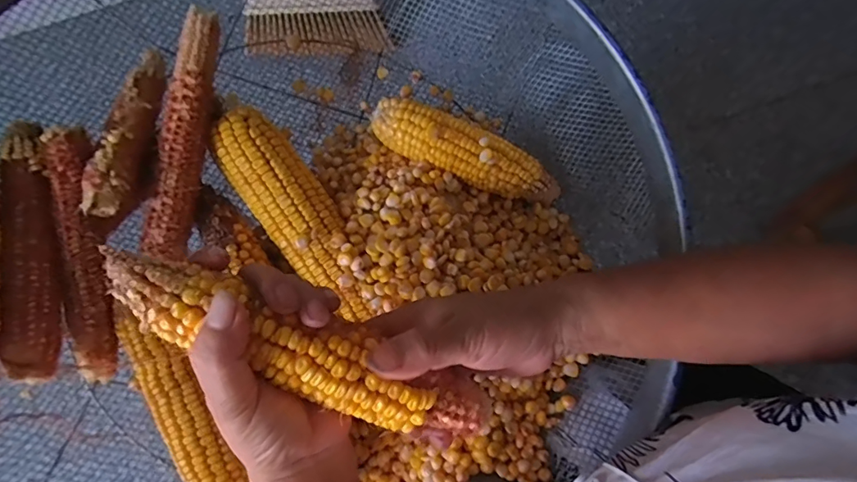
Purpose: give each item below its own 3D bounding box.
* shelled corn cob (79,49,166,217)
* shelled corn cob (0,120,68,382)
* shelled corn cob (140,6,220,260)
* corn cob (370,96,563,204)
[{"bbox_3d":[-0.208,-0.080,0.328,0.024,0.023,0.133,-1,71,7],"label":"shelled corn cob"},{"bbox_3d":[-0.259,0.006,0.304,0.027,0.020,0.164,-4,89,-1],"label":"shelled corn cob"},{"bbox_3d":[-0.172,-0.073,0.333,0.025,0.023,0.171,13,95,6],"label":"shelled corn cob"},{"bbox_3d":[0.034,-0.072,0.379,0.160,0.036,0.040,23,67,-7],"label":"corn cob"}]

